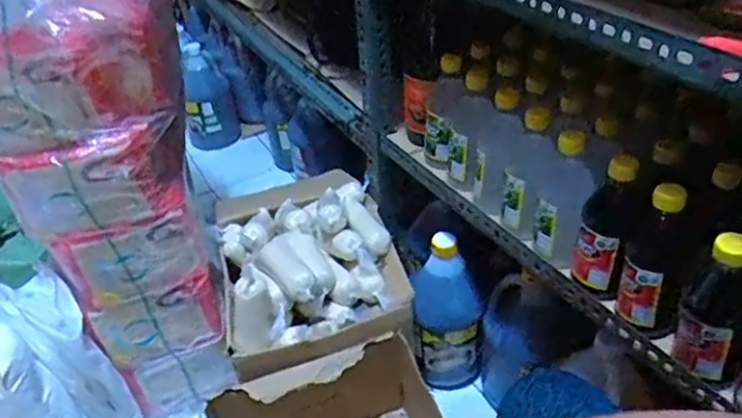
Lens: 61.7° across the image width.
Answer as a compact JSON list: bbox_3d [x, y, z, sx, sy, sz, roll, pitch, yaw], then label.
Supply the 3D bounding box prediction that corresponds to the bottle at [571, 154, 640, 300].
[{"bbox_3d":[0.263,0.020,0.700,0.058,0.170,0.050,11,40,19],"label":"bottle"}]

